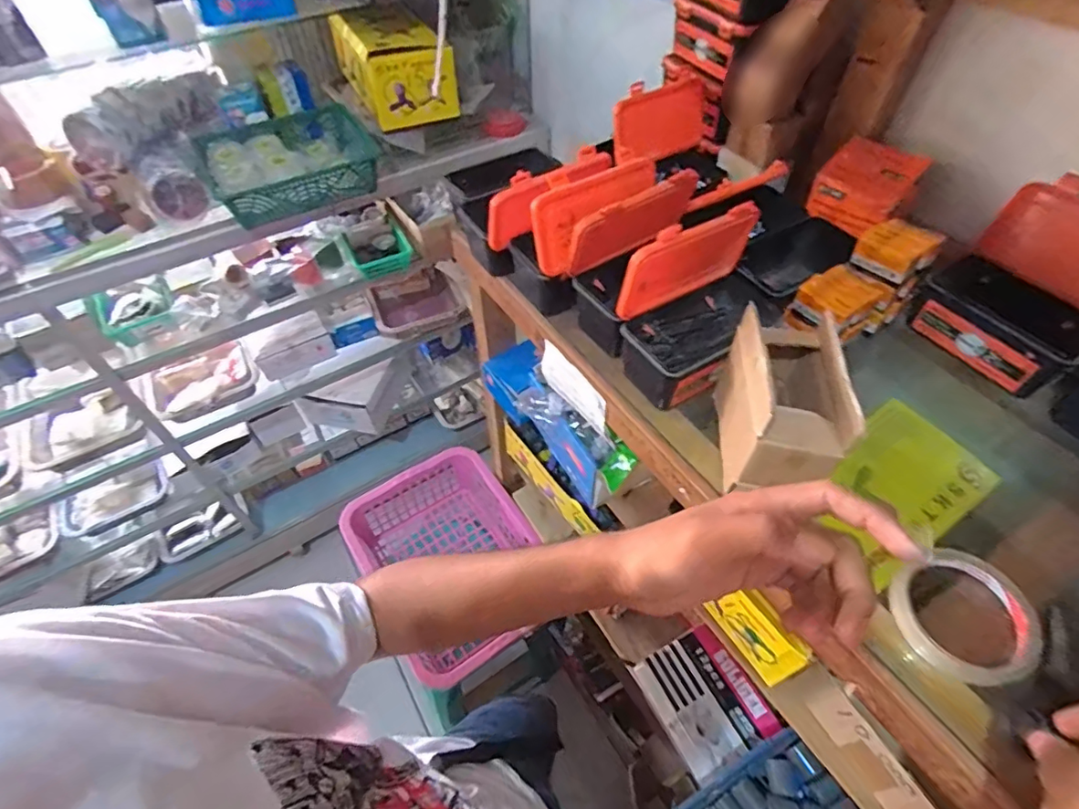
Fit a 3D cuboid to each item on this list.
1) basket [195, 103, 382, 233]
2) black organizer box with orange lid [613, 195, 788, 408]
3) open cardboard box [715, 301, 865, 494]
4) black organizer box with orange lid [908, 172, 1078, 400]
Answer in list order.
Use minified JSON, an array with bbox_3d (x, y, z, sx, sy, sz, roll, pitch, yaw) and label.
[{"bbox_3d":[-0.466,-0.459,1.028,0.294,0.103,0.226,-25,55,-17],"label":"basket"},{"bbox_3d":[0.157,-0.095,0.497,0.162,0.143,0.084,-34,58,-23],"label":"black organizer box with orange lid"},{"bbox_3d":[0.194,-0.006,0.434,0.069,0.097,0.135,6,52,5],"label":"open cardboard box"},{"bbox_3d":[0.469,-0.111,0.509,0.122,0.132,0.144,-26,56,-18],"label":"black organizer box with orange lid"}]

